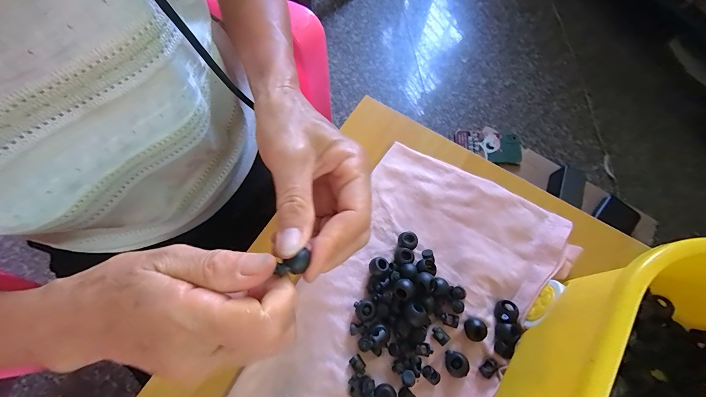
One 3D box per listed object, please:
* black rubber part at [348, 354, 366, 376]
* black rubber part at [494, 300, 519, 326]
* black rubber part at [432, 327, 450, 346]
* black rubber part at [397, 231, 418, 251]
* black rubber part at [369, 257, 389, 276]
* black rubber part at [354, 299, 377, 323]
[{"bbox_3d":[0.004,0.117,0.210,0.009,0.006,0.012,-34,72,-11],"label":"black rubber part"},{"bbox_3d":[0.113,0.084,0.220,0.014,0.008,0.016,41,75,15],"label":"black rubber part"},{"bbox_3d":[0.063,0.099,0.216,0.008,0.005,0.012,-38,73,-12],"label":"black rubber part"},{"bbox_3d":[0.044,0.035,0.240,0.015,0.010,0.014,0,69,1],"label":"black rubber part"},{"bbox_3d":[0.020,0.053,0.232,0.015,0.012,0.012,-15,69,-4],"label":"black rubber part"},{"bbox_3d":[0.009,0.083,0.221,0.015,0.008,0.015,0,69,1],"label":"black rubber part"}]

